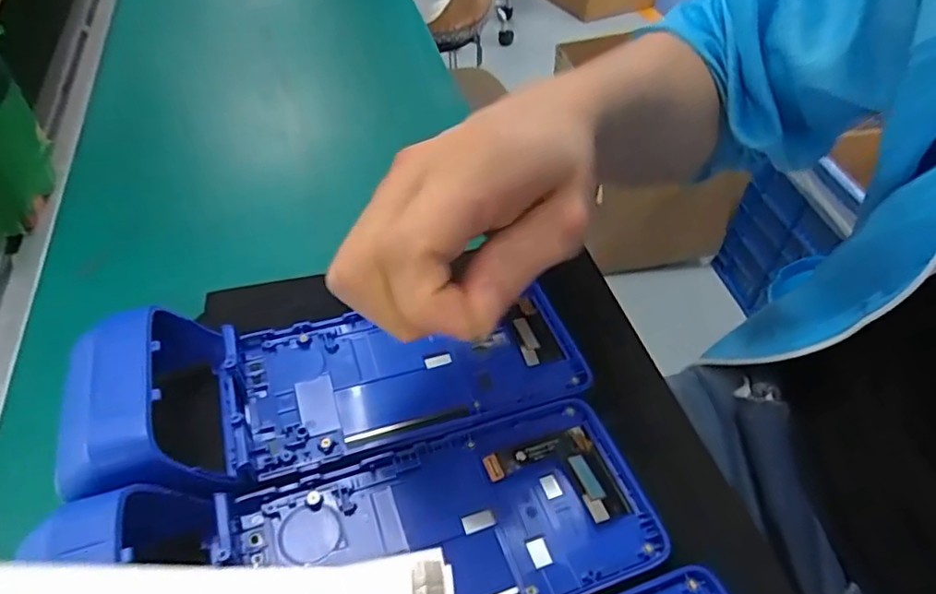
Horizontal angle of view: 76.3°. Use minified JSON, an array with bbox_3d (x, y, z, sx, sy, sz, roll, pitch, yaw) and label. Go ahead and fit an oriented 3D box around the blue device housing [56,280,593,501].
[{"bbox_3d":[-0.056,0.025,0.279,0.219,0.046,0.096,-13,49,-14],"label":"blue device housing"}]

